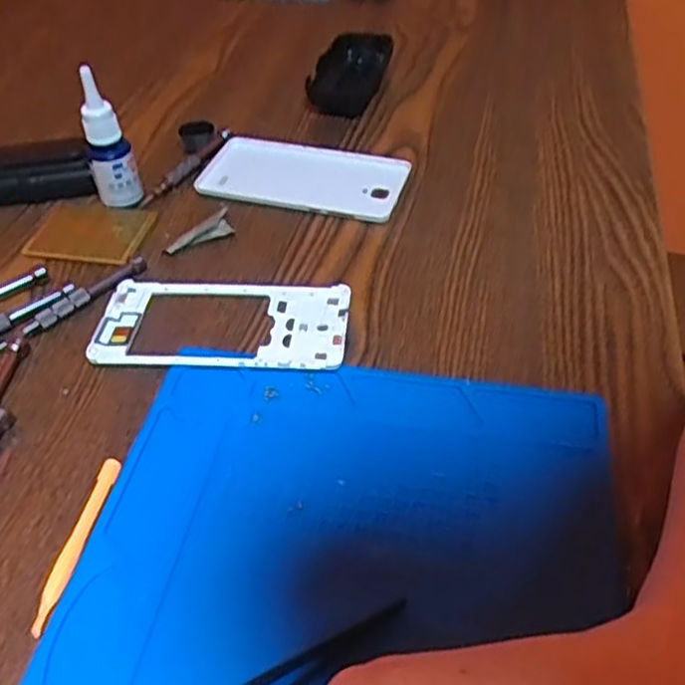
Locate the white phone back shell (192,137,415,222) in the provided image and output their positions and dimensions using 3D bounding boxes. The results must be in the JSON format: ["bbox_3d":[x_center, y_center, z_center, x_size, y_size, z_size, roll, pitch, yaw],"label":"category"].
[{"bbox_3d":[-0.032,-0.120,0.511,0.149,0.009,0.069,12,48,13],"label":"white phone back shell"}]

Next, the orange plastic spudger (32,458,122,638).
[{"bbox_3d":[-0.118,0.088,0.317,0.010,0.005,0.082,5,47,8],"label":"orange plastic spudger"}]

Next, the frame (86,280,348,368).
[{"bbox_3d":[-0.068,-0.011,0.410,0.142,0.006,0.068,2,46,4],"label":"frame"}]

